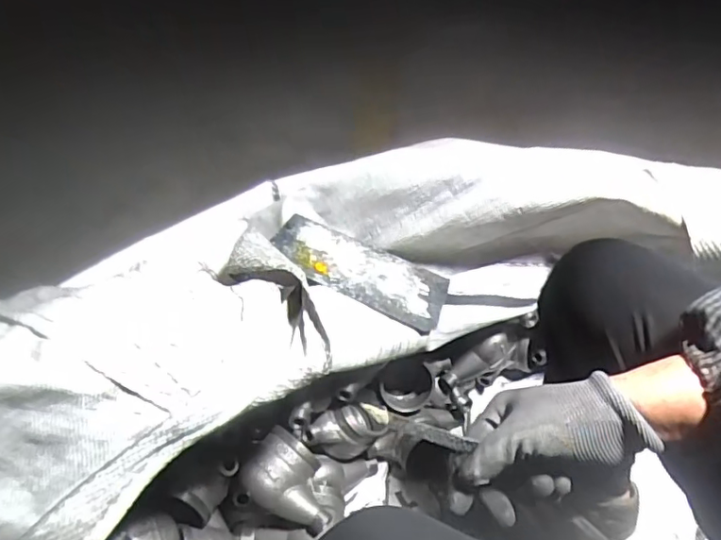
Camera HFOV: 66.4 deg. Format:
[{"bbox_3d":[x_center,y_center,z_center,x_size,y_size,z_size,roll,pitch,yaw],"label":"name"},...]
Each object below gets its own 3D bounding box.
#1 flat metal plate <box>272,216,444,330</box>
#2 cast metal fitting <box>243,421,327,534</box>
[{"bbox_3d":[0.000,-0.002,0.729,0.233,0.008,0.118,22,38,1],"label":"flat metal plate"},{"bbox_3d":[-0.083,0.251,0.667,0.110,0.057,0.084,17,51,21],"label":"cast metal fitting"}]

